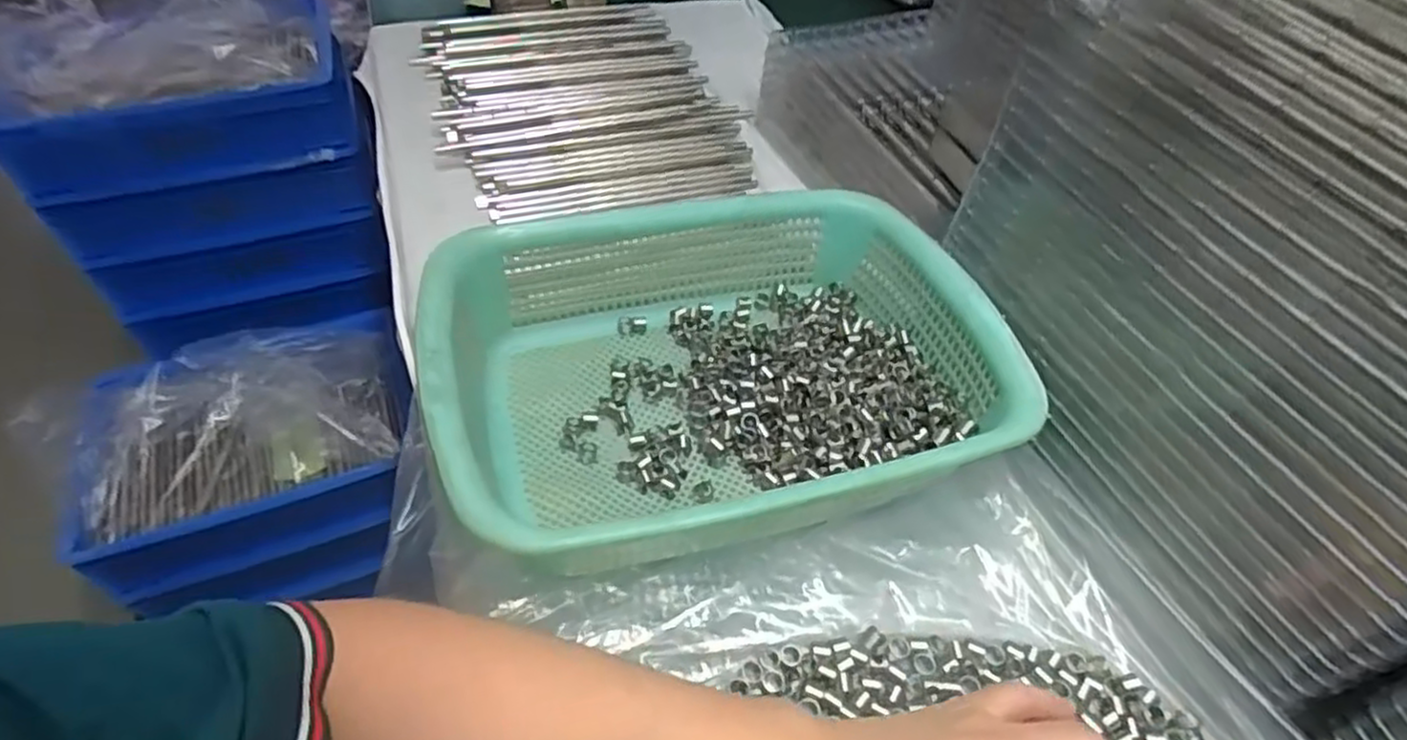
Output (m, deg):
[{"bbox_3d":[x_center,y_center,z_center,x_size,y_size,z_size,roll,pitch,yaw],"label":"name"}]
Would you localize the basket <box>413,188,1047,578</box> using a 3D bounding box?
[{"bbox_3d":[0.009,-0.004,0.411,0.296,0.082,0.223,-13,49,-12],"label":"basket"}]

